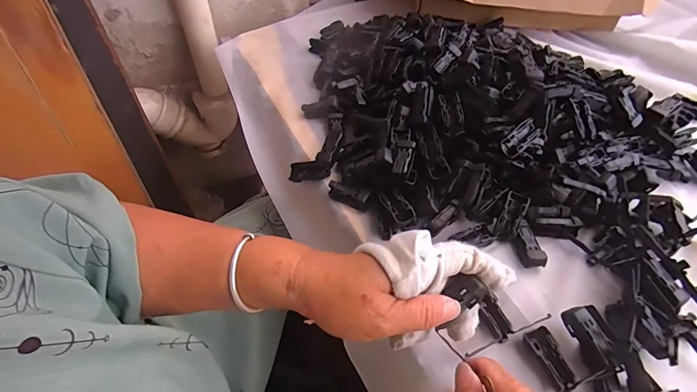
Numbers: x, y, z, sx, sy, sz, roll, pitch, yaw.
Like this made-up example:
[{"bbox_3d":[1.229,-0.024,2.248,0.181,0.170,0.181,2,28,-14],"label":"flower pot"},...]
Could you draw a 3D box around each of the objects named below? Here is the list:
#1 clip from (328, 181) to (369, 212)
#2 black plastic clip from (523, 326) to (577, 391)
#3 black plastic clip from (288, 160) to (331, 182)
[{"bbox_3d":[0.000,0.000,0.420,0.048,0.012,0.017,25,58,15],"label":"clip"},{"bbox_3d":[0.162,0.131,0.312,0.019,0.012,0.048,-12,56,-10],"label":"black plastic clip"},{"bbox_3d":[-0.046,-0.028,0.451,0.048,0.015,0.020,-3,50,19],"label":"black plastic clip"}]

